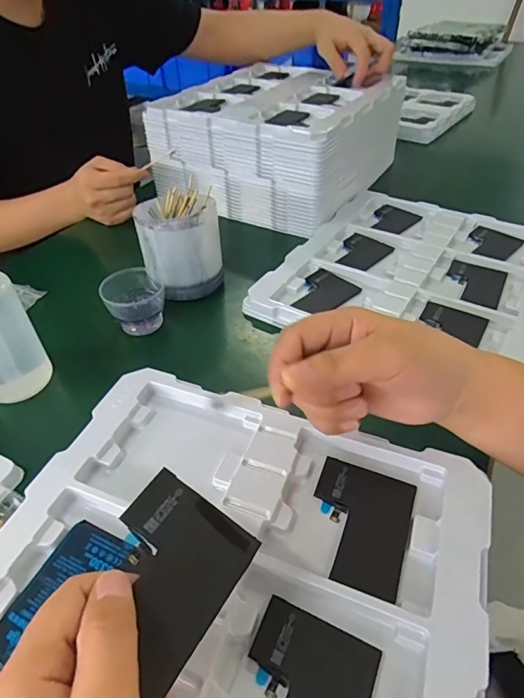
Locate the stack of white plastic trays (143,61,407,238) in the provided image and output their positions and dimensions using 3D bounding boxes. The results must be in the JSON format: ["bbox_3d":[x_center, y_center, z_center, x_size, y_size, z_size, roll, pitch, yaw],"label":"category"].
[{"bbox_3d":[0.035,-0.337,0.690,0.281,0.121,0.315,23,48,24],"label":"stack of white plastic trays"}]

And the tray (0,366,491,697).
[{"bbox_3d":[-0.034,0.155,0.232,0.270,0.030,0.308,13,45,16],"label":"tray"}]

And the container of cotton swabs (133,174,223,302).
[{"bbox_3d":[-0.089,-0.114,0.486,0.086,0.095,0.068,-5,43,-4],"label":"container of cotton swabs"}]

